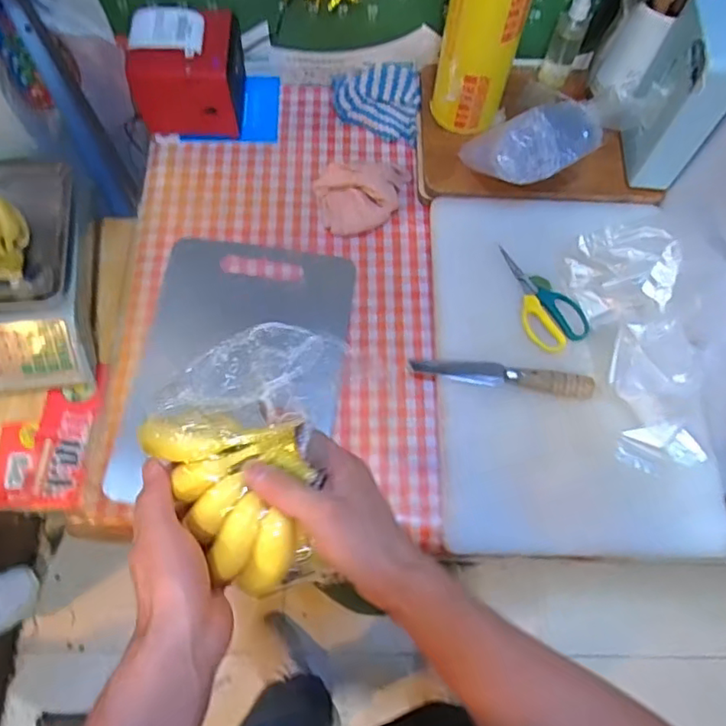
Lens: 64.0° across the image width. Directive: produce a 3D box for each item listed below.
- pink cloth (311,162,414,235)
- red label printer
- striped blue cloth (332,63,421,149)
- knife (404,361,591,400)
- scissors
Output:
[{"bbox_3d":[0.005,-0.219,0.767,0.124,0.034,0.092,-8,70,-5],"label":"pink cloth"},{"bbox_3d":[-0.231,-0.385,0.778,0.135,0.130,0.119,6,69,0],"label":"red label printer"},{"bbox_3d":[0.021,-0.366,0.824,0.120,0.017,0.120,-6,83,5],"label":"striped blue cloth"},{"bbox_3d":[0.157,0.015,0.664,0.201,0.019,0.022,8,69,14],"label":"knife"},{"bbox_3d":[0.210,-0.082,0.704,0.071,0.021,0.142,-29,73,-12],"label":"scissors"}]

